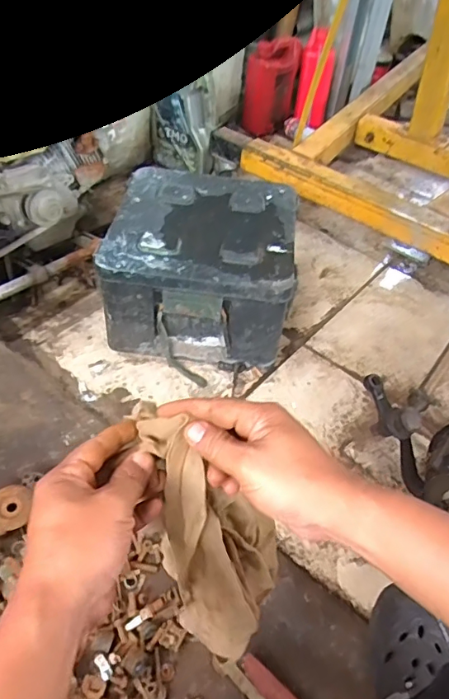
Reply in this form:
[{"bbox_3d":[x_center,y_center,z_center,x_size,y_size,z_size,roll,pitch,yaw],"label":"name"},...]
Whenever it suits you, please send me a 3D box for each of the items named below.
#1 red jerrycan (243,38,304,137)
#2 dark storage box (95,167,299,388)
[{"bbox_3d":[0.155,-0.860,1.633,0.114,0.267,0.154,37,55,25],"label":"red jerrycan"},{"bbox_3d":[-0.045,-0.170,1.067,0.360,0.236,0.374,7,48,0],"label":"dark storage box"}]

